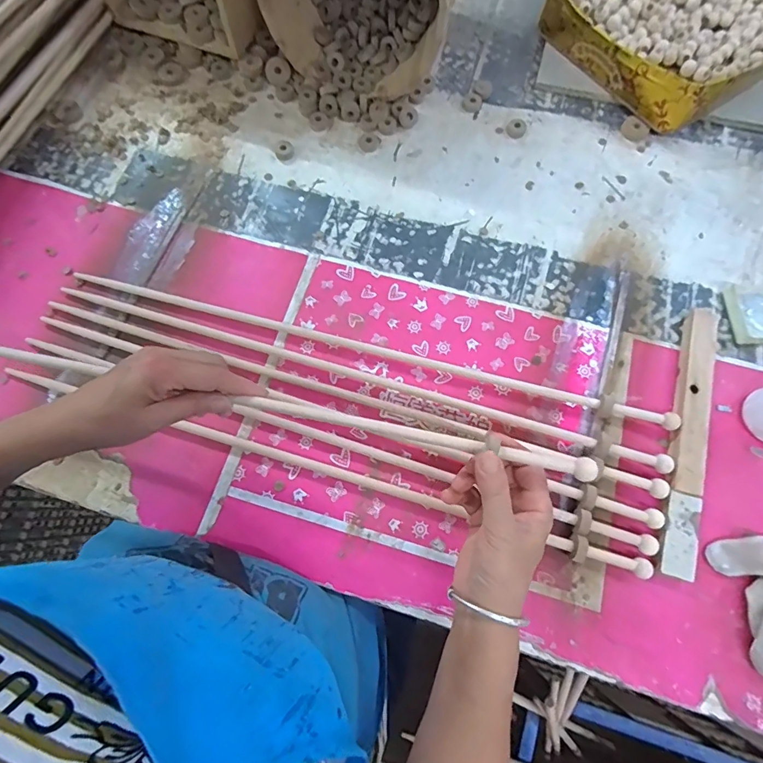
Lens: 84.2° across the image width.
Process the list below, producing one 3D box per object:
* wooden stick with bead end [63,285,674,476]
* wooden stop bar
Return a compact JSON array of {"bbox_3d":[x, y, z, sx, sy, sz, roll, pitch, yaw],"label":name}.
[{"bbox_3d":[-0.035,-0.012,0.473,0.692,0.021,0.017,17,74,6],"label":"wooden stick with bead end"},{"bbox_3d":[0.327,0.053,0.446,0.031,0.019,0.290,17,74,6],"label":"wooden stop bar"}]

